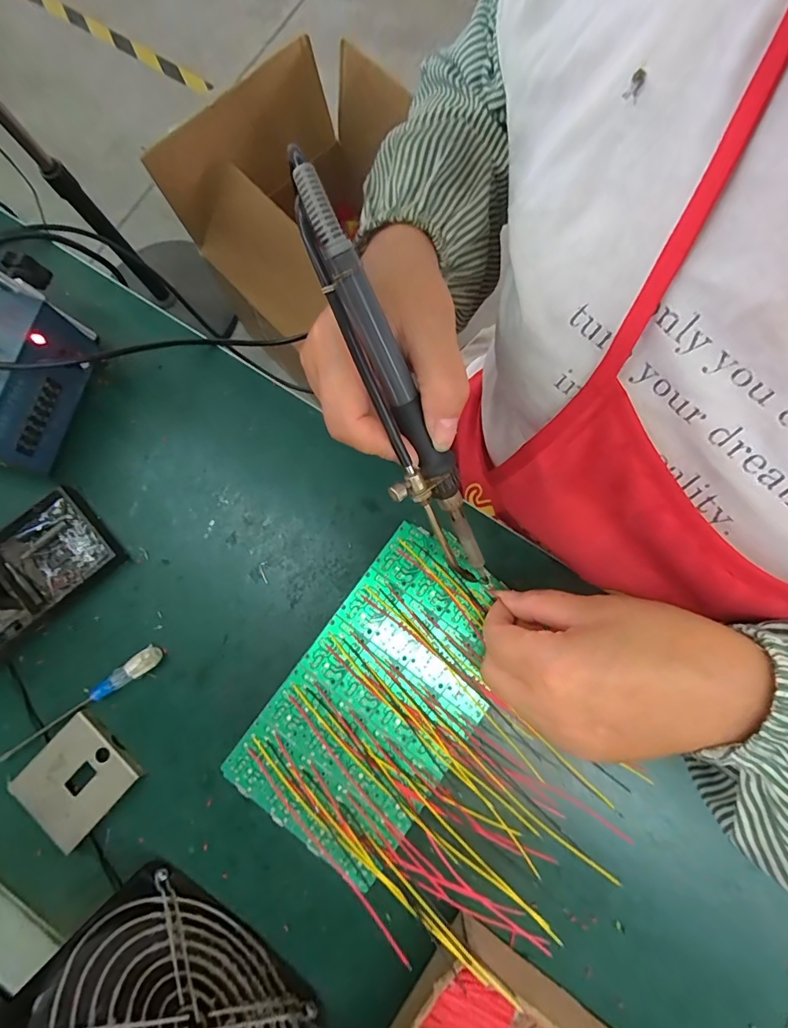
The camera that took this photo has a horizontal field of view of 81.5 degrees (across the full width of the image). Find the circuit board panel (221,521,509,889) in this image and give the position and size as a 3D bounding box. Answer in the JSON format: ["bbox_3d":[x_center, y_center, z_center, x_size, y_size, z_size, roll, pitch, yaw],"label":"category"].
[{"bbox_3d":[-0.005,0.102,0.261,0.100,0.004,0.172,36,82,7],"label":"circuit board panel"}]

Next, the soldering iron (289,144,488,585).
[{"bbox_3d":[0.001,-0.043,0.209,0.031,0.020,0.203,-29,116,-5],"label":"soldering iron"}]

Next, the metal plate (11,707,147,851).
[{"bbox_3d":[-0.219,0.182,0.315,0.065,0.011,0.065,40,82,7],"label":"metal plate"}]

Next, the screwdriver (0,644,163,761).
[{"bbox_3d":[-0.223,0.133,0.324,0.127,0.012,0.016,-33,81,-5],"label":"screwdriver"}]

